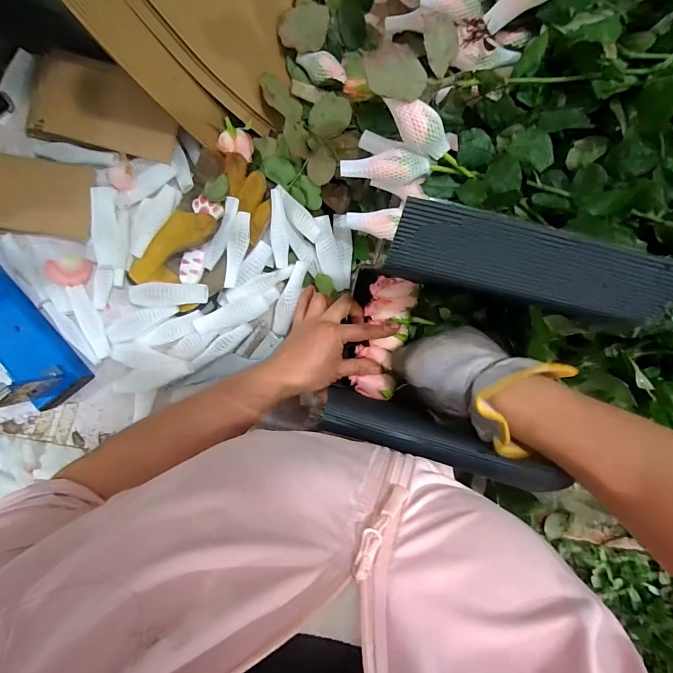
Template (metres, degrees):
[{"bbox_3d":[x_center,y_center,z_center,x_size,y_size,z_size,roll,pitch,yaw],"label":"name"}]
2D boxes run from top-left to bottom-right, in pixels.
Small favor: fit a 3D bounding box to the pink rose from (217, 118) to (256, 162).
[{"bbox_3d":[-0.118,-0.230,0.450,0.037,0.026,0.046,0,91,-5],"label":"pink rose"}]

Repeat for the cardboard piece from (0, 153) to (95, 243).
[{"bbox_3d":[-0.370,-0.166,0.459,0.143,0.018,0.091,7,93,-3],"label":"cardboard piece"}]

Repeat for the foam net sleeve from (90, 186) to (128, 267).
[{"bbox_3d":[-0.268,-0.127,0.450,0.027,0.018,0.091,-7,92,-5],"label":"foam net sleeve"}]

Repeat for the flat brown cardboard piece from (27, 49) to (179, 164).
[{"bbox_3d":[-0.263,-0.258,0.431,0.158,0.022,0.089,9,107,-8],"label":"flat brown cardboard piece"}]

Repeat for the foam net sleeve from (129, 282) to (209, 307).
[{"bbox_3d":[-0.197,-0.051,0.457,0.089,0.019,0.027,-3,91,-5],"label":"foam net sleeve"}]

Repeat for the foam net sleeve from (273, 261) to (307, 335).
[{"bbox_3d":[-0.058,-0.047,0.467,0.023,0.007,0.089,15,90,-5],"label":"foam net sleeve"}]

